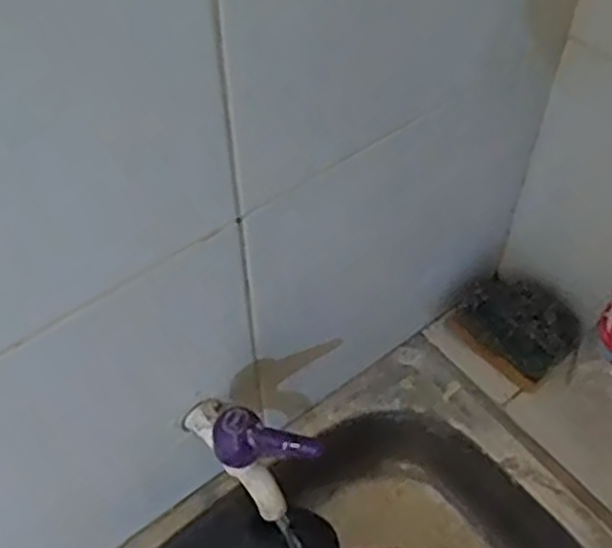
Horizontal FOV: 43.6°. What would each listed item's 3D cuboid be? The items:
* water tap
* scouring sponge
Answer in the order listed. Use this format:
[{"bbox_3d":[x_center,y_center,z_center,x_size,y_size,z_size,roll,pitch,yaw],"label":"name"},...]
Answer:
[{"bbox_3d":[-0.045,0.121,0.548,0.109,0.080,0.044,33,60,24],"label":"water tap"},{"bbox_3d":[0.205,0.042,0.735,0.093,0.052,0.115,-35,59,-23],"label":"scouring sponge"}]

